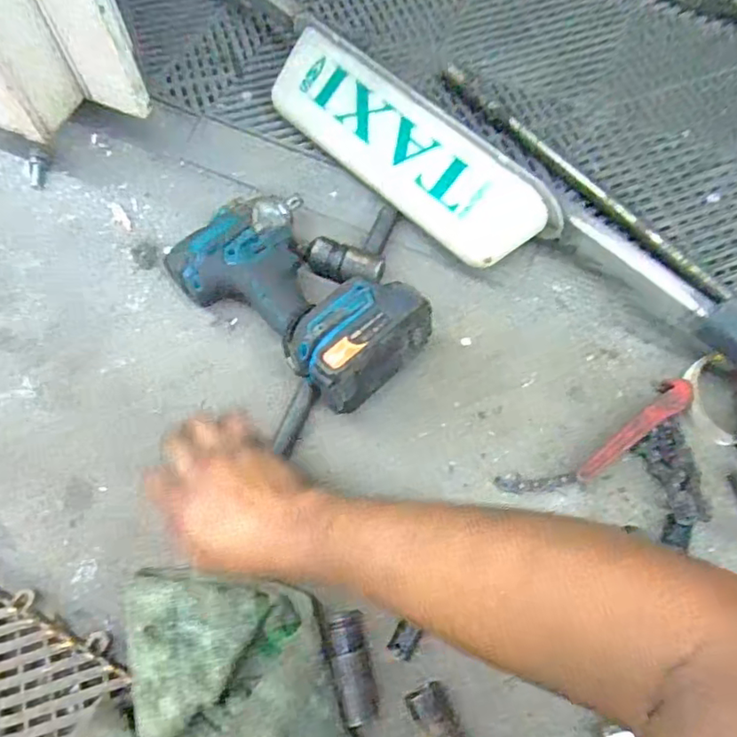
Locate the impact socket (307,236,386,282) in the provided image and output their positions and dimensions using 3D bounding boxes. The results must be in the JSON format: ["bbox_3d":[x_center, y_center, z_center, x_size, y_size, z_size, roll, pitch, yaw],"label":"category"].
[{"bbox_3d":[-0.023,-0.103,0.589,0.080,0.025,0.034,19,69,6],"label":"impact socket"}]

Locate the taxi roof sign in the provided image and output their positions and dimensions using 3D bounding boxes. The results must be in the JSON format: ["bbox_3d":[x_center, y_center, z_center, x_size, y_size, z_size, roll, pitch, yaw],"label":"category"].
[{"bbox_3d":[0.033,-0.215,0.601,0.333,0.088,0.081,41,73,15],"label":"taxi roof sign"}]

